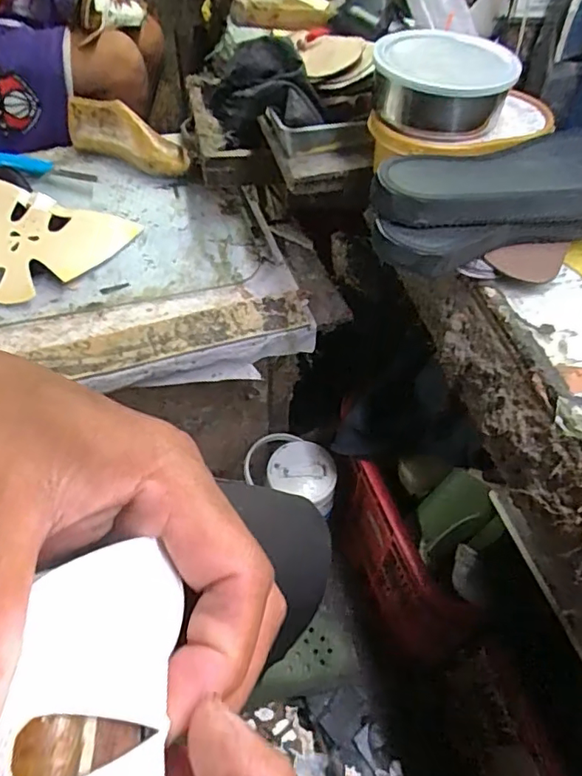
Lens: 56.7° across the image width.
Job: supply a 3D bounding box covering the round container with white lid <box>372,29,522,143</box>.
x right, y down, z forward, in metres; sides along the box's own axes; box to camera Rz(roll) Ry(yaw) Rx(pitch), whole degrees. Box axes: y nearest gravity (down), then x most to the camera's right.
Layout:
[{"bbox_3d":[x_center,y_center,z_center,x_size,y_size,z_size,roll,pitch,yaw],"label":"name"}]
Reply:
[{"bbox_3d":[0.150,-0.310,0.544,0.128,0.060,0.139,1,53,-2],"label":"round container with white lid"}]

